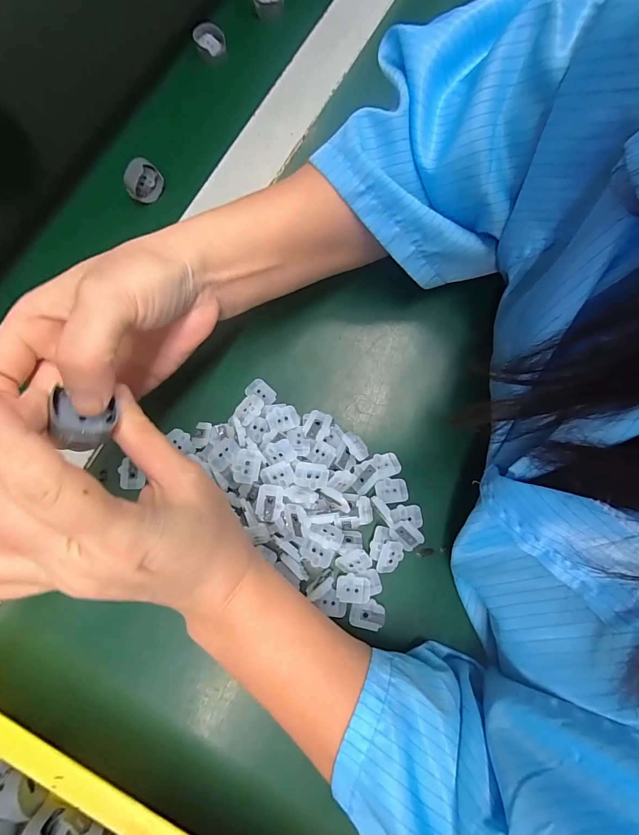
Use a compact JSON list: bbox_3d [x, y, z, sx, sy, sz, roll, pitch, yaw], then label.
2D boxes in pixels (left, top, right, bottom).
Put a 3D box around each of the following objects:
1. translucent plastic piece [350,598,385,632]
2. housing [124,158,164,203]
[{"bbox_3d":[0.031,0.126,0.238,0.022,0.004,0.017,13,79,0],"label":"translucent plastic piece"},{"bbox_3d":[-0.141,-0.190,0.298,0.028,0.030,0.011,-23,81,-6],"label":"housing"}]

